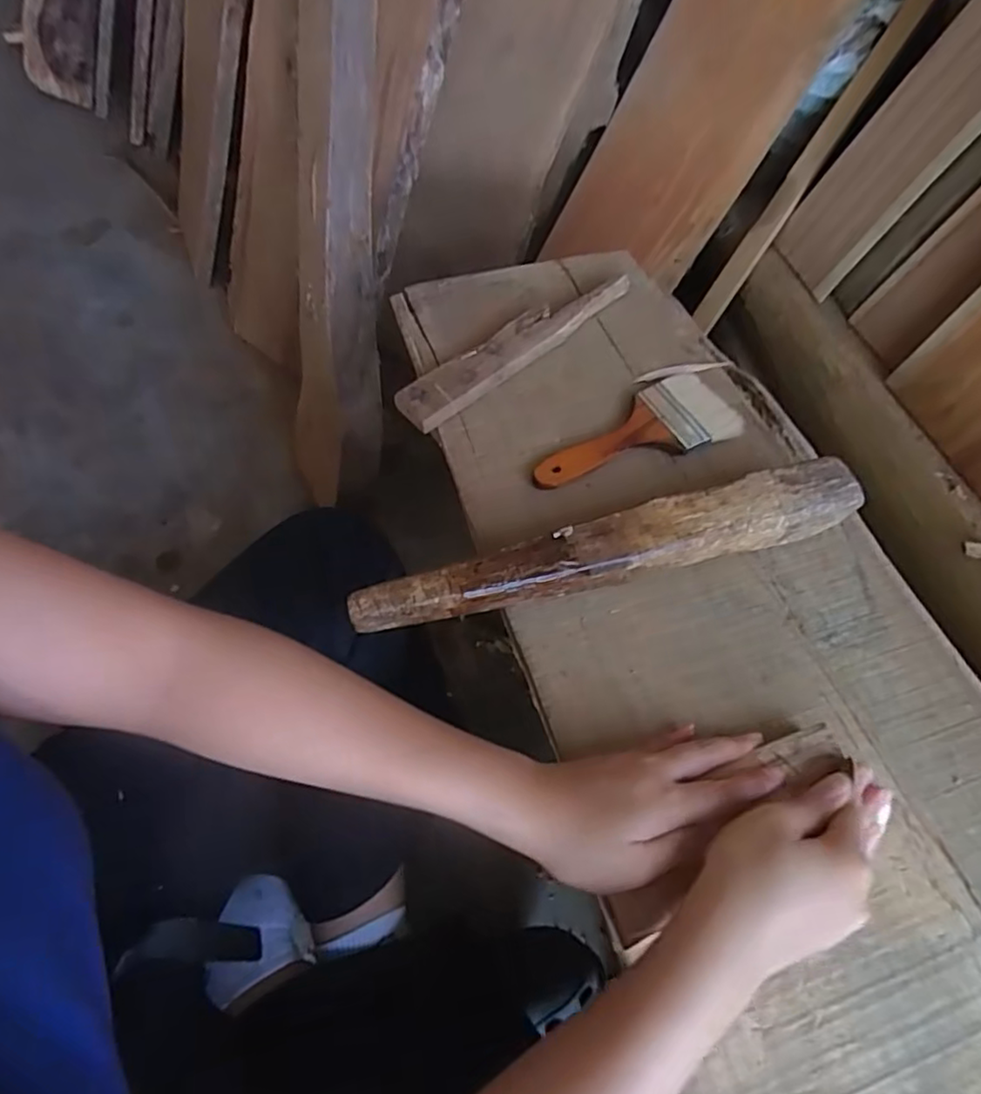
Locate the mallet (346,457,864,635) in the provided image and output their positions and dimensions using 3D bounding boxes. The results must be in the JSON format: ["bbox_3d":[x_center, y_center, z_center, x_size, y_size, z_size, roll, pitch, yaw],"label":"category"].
[{"bbox_3d":[0.085,0.001,0.466,0.370,0.065,0.043,-11,61,-11],"label":"mallet"}]

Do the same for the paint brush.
[{"bbox_3d":[0.120,-0.102,0.556,0.189,0.023,0.073,-15,62,-13],"label":"paint brush"}]

